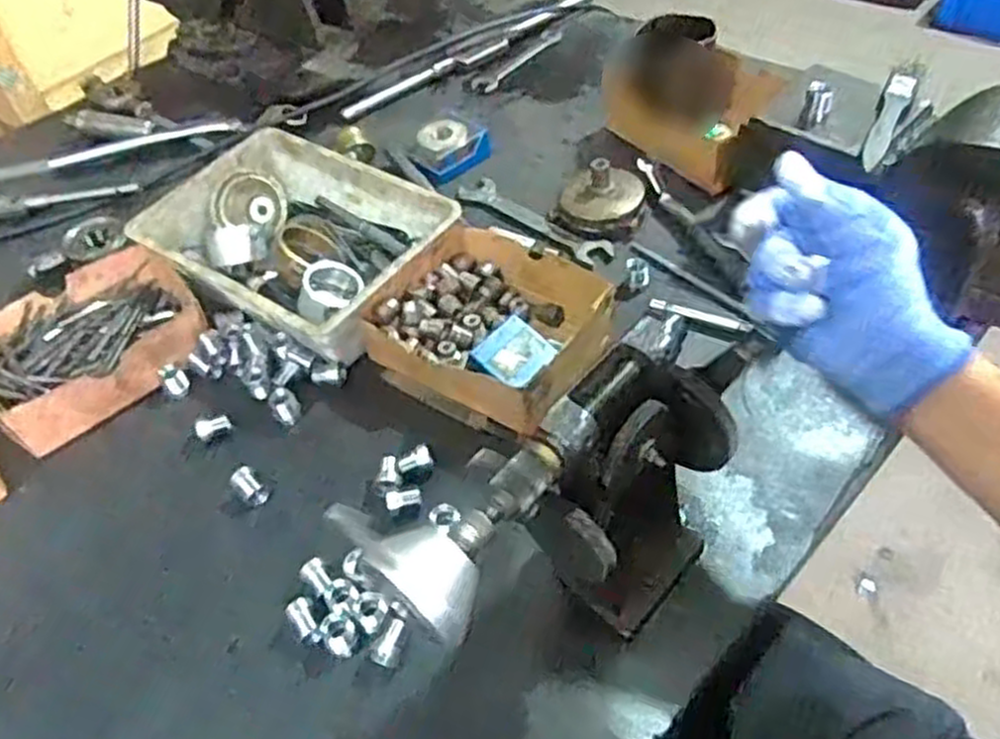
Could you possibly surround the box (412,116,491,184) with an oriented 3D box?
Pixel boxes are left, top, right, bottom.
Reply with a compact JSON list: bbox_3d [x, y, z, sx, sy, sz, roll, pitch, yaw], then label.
[{"bbox_3d":[-0.050,-0.223,0.797,0.082,0.027,0.062,-35,53,-21],"label":"box"}]

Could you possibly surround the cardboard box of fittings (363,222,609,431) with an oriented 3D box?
[{"bbox_3d":[-0.006,-0.041,0.619,0.175,0.051,0.156,23,56,25],"label":"cardboard box of fittings"}]

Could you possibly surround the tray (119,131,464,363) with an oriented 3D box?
[{"bbox_3d":[-0.176,-0.109,0.685,0.243,0.073,0.168,27,58,28],"label":"tray"}]

